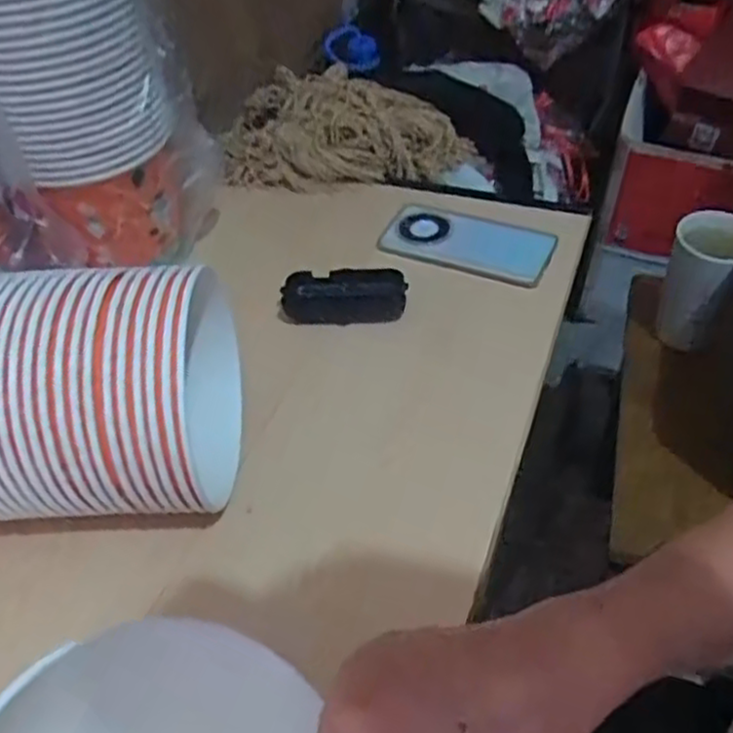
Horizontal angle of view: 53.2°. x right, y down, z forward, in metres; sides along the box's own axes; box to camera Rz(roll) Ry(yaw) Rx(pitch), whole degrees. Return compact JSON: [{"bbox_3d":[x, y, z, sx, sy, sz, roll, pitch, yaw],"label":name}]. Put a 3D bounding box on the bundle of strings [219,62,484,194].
[{"bbox_3d":[-0.035,-0.283,0.864,0.312,0.074,0.174,5,46,10],"label":"bundle of strings"}]

